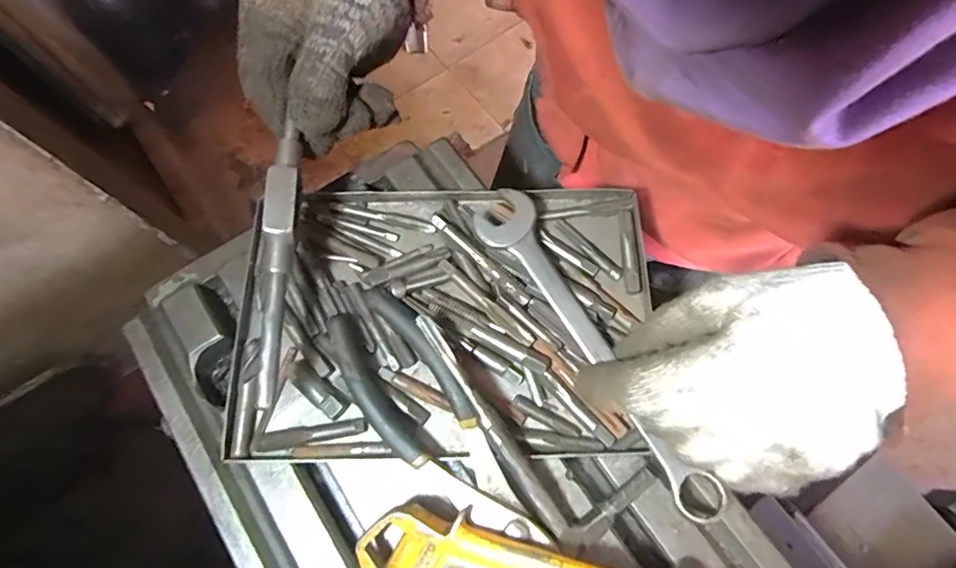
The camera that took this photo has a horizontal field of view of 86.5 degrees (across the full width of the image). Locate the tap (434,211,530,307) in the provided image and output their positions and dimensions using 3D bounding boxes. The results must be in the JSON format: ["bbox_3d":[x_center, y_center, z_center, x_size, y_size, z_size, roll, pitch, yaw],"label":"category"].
[{"bbox_3d":[0.003,-0.017,0.321,0.079,0.012,0.011,40,76,15],"label":"tap"}]

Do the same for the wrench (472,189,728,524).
[{"bbox_3d":[0.064,0.036,0.294,0.036,0.014,0.214,-30,75,-9],"label":"wrench"}]

